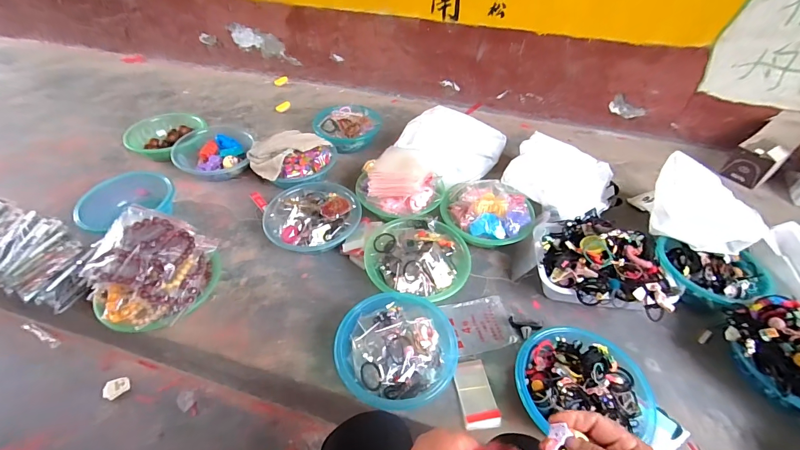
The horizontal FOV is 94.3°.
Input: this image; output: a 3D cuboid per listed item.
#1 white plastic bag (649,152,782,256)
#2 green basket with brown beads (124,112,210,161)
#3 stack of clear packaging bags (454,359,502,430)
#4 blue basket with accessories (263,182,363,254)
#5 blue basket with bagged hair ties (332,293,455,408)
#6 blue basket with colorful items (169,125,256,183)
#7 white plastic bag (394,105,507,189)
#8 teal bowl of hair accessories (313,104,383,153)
[{"bbox_3d":[0.756,-0.045,0.898,0.250,0.130,0.195,17,46,14],"label":"white plastic bag"},{"bbox_3d":[-0.751,-0.282,1.204,0.226,0.079,0.223,1,44,-1],"label":"green basket with brown beads"},{"bbox_3d":[0.144,0.316,0.699,0.068,0.016,0.126,-3,45,-5],"label":"stack of clear packaging bags"},{"bbox_3d":[-0.226,-0.023,0.957,0.236,0.092,0.219,-20,49,-21],"label":"blue basket with accessories"},{"bbox_3d":[-0.007,0.244,0.720,0.225,0.079,0.210,-1,45,-3],"label":"blue basket with bagged hair ties"},{"bbox_3d":[-0.572,-0.215,1.149,0.212,0.085,0.198,1,44,-1],"label":"blue basket with colorful items"},{"bbox_3d":[0.172,-0.258,1.201,0.275,0.122,0.327,25,49,22],"label":"white plastic bag"},{"bbox_3d":[-0.178,-0.334,1.281,0.226,0.090,0.202,-3,45,-5],"label":"teal bowl of hair accessories"}]

